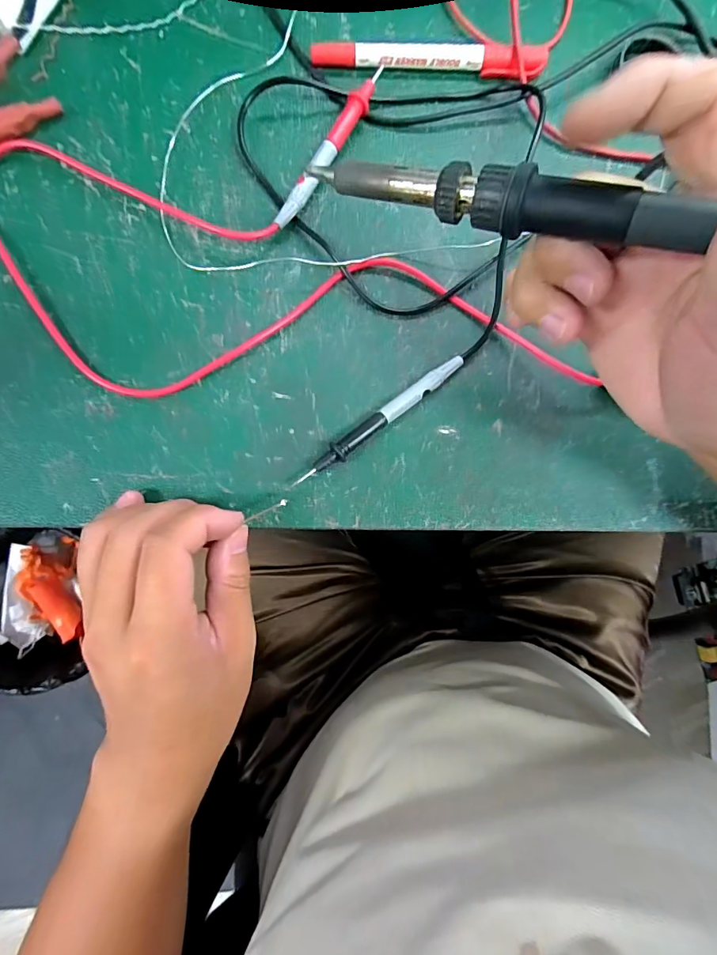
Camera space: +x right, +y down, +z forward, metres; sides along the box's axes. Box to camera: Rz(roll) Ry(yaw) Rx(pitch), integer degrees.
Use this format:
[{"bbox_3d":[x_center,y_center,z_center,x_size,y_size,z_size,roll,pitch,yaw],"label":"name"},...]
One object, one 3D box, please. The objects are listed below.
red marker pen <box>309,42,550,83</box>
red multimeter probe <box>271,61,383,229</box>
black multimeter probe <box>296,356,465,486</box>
[{"bbox_3d":[0.042,-0.245,0.265,0.137,0.012,0.014,0,87,-4],"label":"red marker pen"},{"bbox_3d":[-0.015,-0.184,0.255,0.012,0.013,0.109,28,85,-2],"label":"red multimeter probe"},{"bbox_3d":[0.012,-0.032,0.246,0.111,0.011,0.010,-37,90,-5],"label":"black multimeter probe"}]

